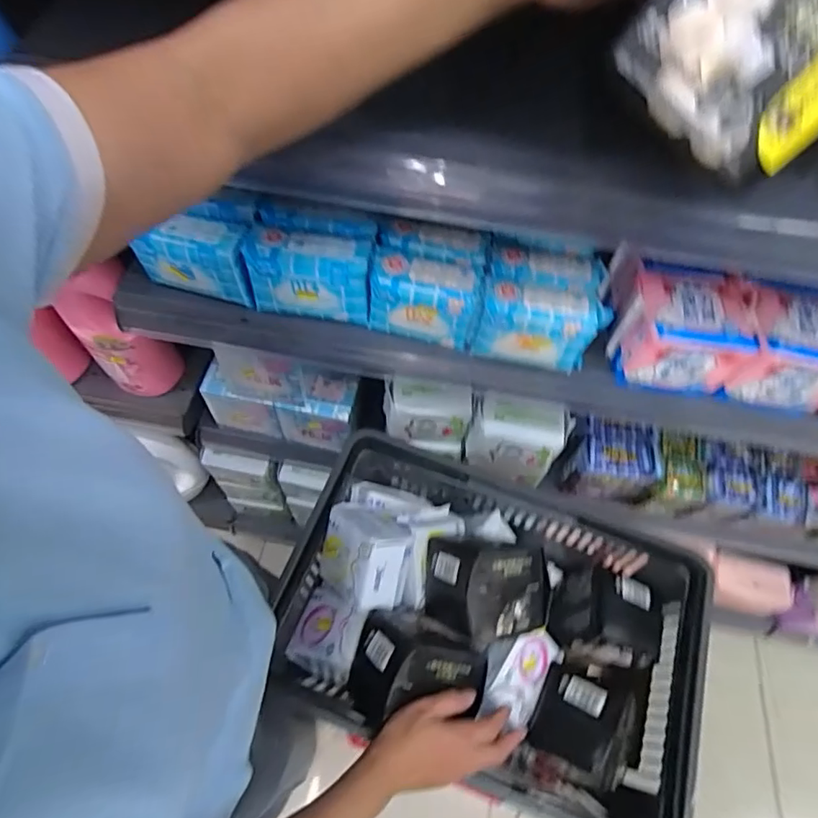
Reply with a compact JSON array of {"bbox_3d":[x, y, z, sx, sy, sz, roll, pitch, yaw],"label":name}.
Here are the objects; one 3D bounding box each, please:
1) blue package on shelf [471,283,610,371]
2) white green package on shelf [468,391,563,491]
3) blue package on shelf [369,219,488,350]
[{"bbox_3d":[0.132,-0.087,0.545,0.121,0.079,0.048,11,62,2],"label":"blue package on shelf"},{"bbox_3d":[0.146,0.048,0.751,0.123,0.132,0.067,8,62,0],"label":"white green package on shelf"},{"bbox_3d":[0.018,-0.132,0.564,0.110,0.083,0.091,9,62,1],"label":"blue package on shelf"}]

